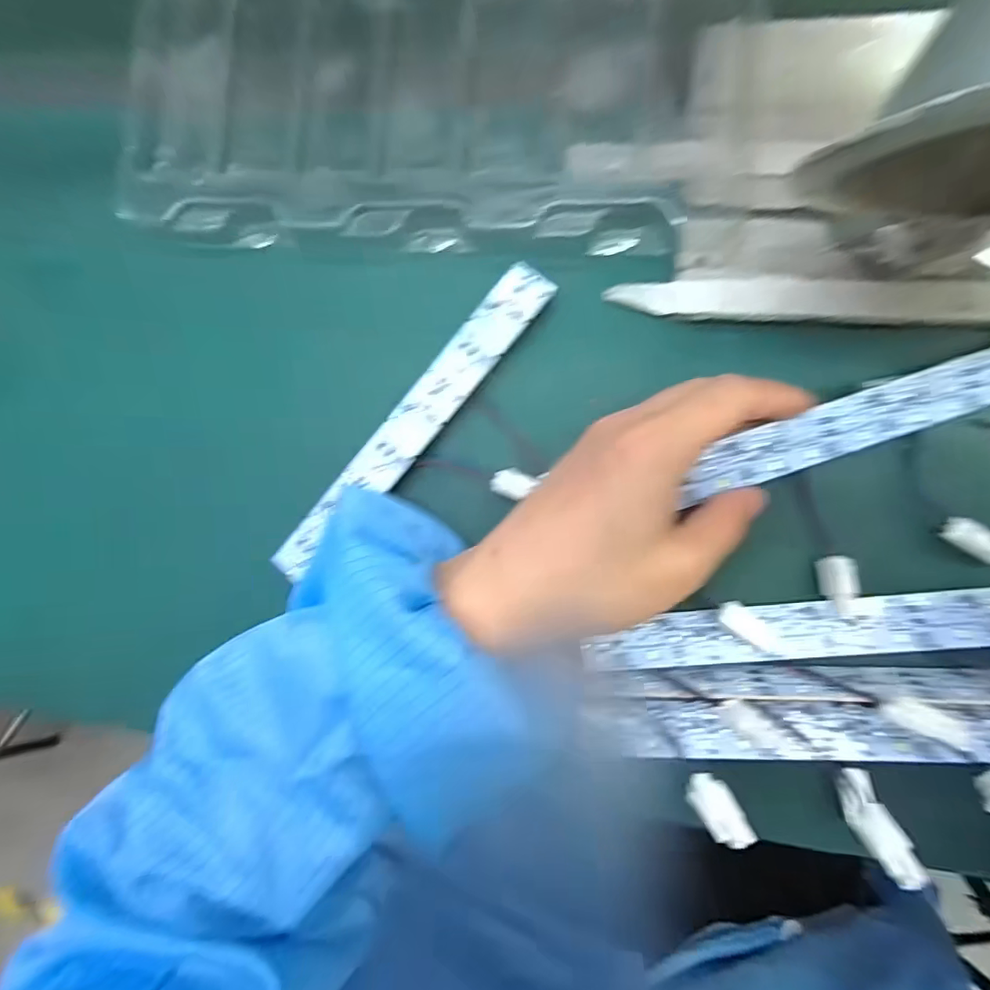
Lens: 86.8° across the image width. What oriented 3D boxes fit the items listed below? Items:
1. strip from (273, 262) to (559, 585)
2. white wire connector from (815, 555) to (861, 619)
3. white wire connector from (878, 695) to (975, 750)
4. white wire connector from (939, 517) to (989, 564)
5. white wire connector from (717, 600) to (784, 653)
[{"bbox_3d":[-0.042,-0.032,0.259,0.026,0.005,0.191,41,94,9],"label":"strip"},{"bbox_3d":[0.154,0.041,0.234,0.014,0.007,0.027,-10,87,9],"label":"white wire connector"},{"bbox_3d":[0.168,0.088,0.204,0.028,0.004,0.011,21,89,41],"label":"white wire connector"},{"bbox_3d":[0.212,0.020,0.231,0.027,0.005,0.012,35,94,8],"label":"white wire connector"},{"bbox_3d":[0.113,0.059,0.235,0.031,0.008,0.011,39,95,8],"label":"white wire connector"}]

